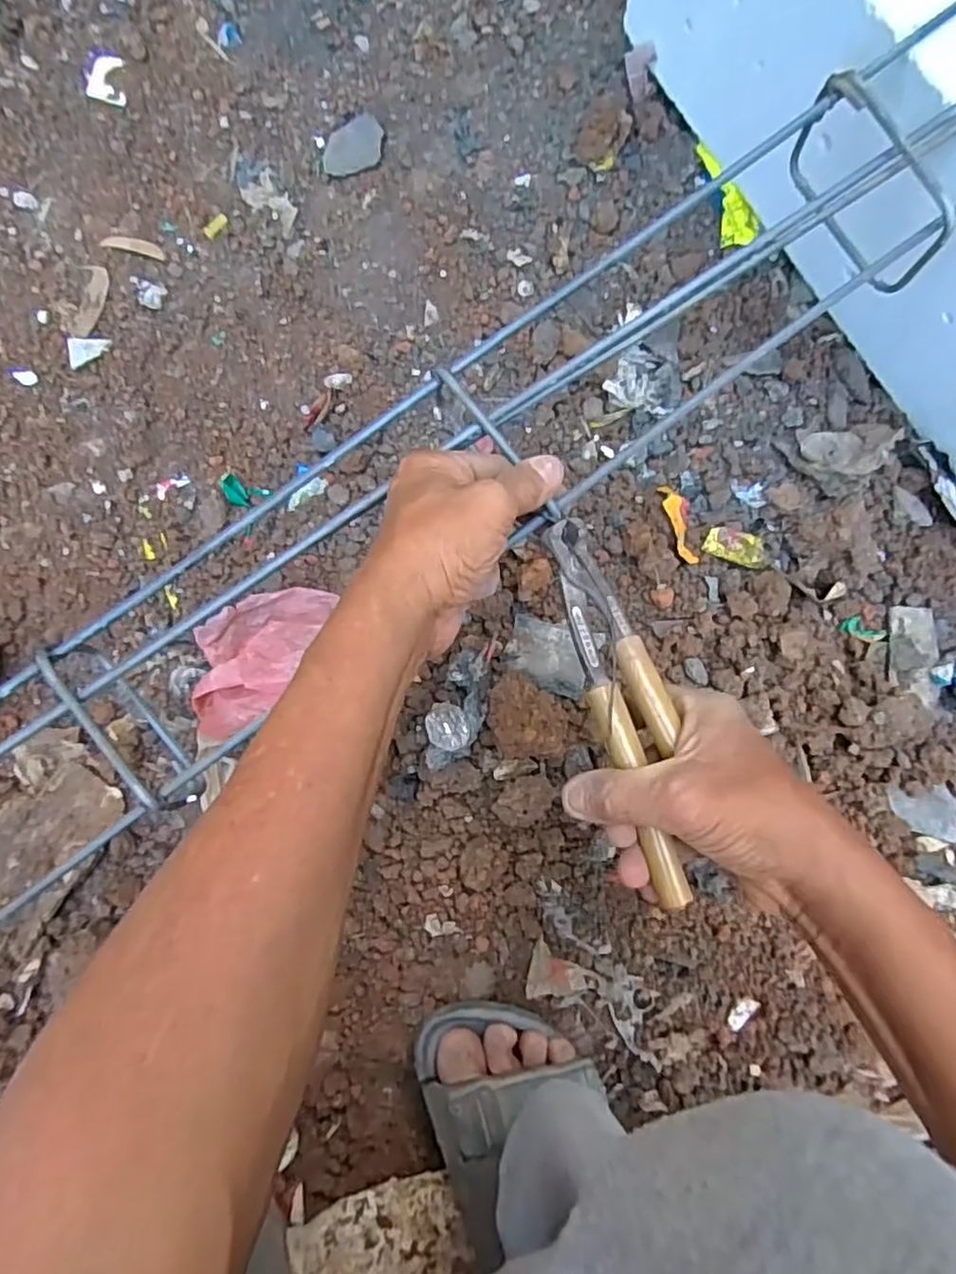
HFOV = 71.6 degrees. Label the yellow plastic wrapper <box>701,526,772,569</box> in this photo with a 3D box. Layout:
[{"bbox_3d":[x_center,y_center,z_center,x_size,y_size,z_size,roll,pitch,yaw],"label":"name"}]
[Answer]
[{"bbox_3d":[0.226,-0.077,0.570,0.057,0.014,0.025,19,88,2],"label":"yellow plastic wrapper"}]

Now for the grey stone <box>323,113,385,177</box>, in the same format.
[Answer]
[{"bbox_3d":[-0.116,-0.461,0.624,0.066,0.004,0.045,-40,88,-1],"label":"grey stone"}]

